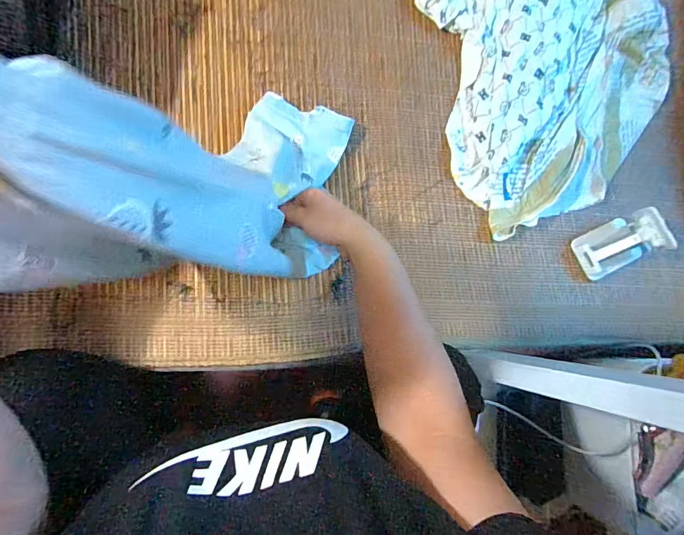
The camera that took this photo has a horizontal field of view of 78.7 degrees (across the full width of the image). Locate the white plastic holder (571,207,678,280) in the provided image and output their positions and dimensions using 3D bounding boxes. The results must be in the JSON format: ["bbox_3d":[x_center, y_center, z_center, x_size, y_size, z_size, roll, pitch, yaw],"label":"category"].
[{"bbox_3d":[0.401,-0.034,0.591,0.117,0.083,0.068,-27,88,-12],"label":"white plastic holder"}]

